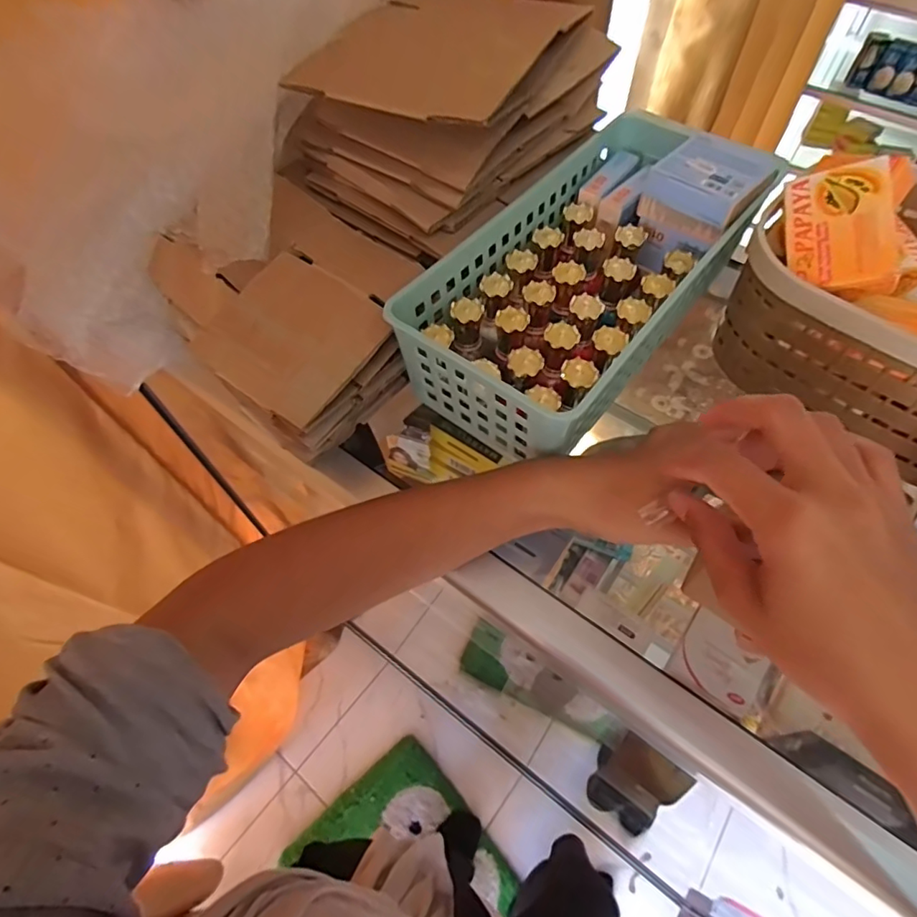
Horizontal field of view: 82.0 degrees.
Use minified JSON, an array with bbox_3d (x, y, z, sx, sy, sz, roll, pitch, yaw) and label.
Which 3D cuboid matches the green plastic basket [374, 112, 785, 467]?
[{"bbox_3d":[0.097,-0.134,0.372,0.143,0.087,0.281,34,64,20],"label":"green plastic basket"}]

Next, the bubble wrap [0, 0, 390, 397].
[{"bbox_3d":[-0.190,-0.305,0.408,0.256,0.120,0.504,29,83,17],"label":"bubble wrap"}]

